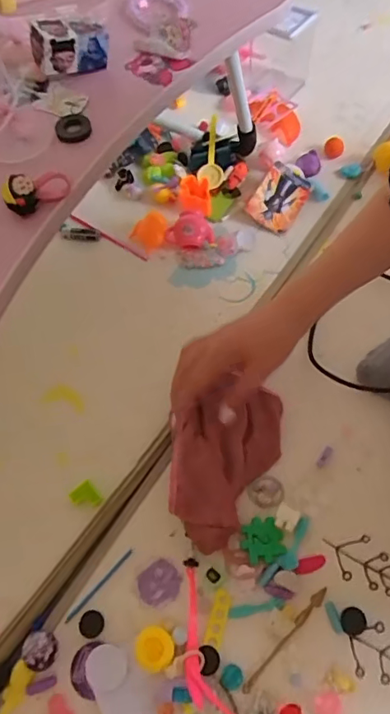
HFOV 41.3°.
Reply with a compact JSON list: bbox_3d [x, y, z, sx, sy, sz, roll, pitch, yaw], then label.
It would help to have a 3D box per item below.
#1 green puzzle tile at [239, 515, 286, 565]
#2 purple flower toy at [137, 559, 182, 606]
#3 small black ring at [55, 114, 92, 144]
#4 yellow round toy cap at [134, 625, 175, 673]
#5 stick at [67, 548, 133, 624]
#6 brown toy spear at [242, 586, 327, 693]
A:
[{"bbox_3d":[0.060,0.163,0.462,0.038,0.007,0.039,-7,63,-2],"label":"green puzzle tile"},{"bbox_3d":[-0.032,0.200,0.455,0.037,0.004,0.035,-1,63,1],"label":"purple flower toy"},{"bbox_3d":[-0.083,-0.156,0.353,0.023,0.005,0.023,-1,62,2],"label":"small black ring"},{"bbox_3d":[-0.033,0.240,0.426,0.032,0.016,0.031,-1,63,1],"label":"yellow round toy cap"},{"bbox_3d":[-0.085,0.201,0.456,0.005,0.004,0.078,39,71,19],"label":"stick"},{"bbox_3d":[0.076,0.234,0.430,0.104,0.004,0.008,-42,69,-17],"label":"brown toy spear"}]

